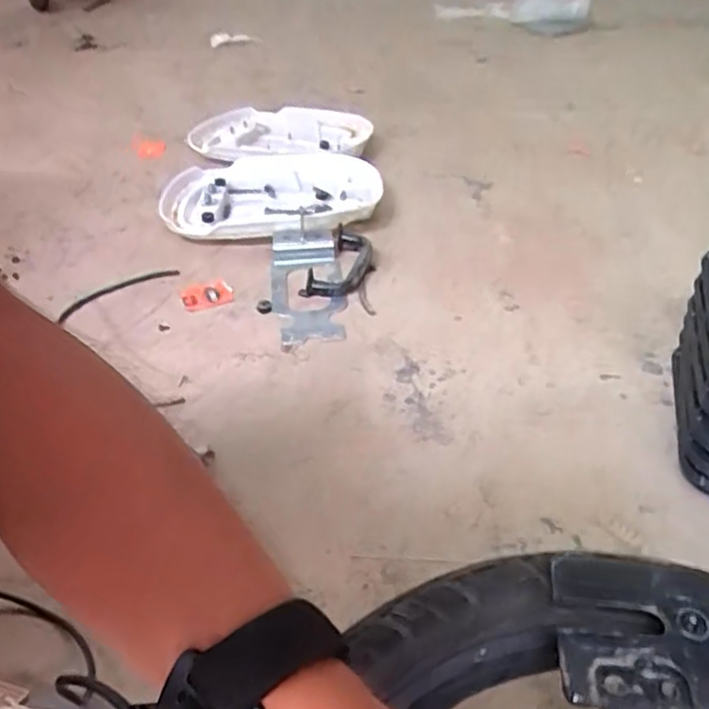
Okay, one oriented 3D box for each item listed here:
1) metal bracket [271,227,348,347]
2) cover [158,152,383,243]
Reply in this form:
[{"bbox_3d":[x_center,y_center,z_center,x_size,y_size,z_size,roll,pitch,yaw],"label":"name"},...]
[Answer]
[{"bbox_3d":[-0.066,-0.097,0.903,0.106,0.046,0.238,-6,38,-5],"label":"metal bracket"},{"bbox_3d":[-0.136,-0.261,1.105,0.367,0.071,0.273,0,37,1],"label":"cover"}]

